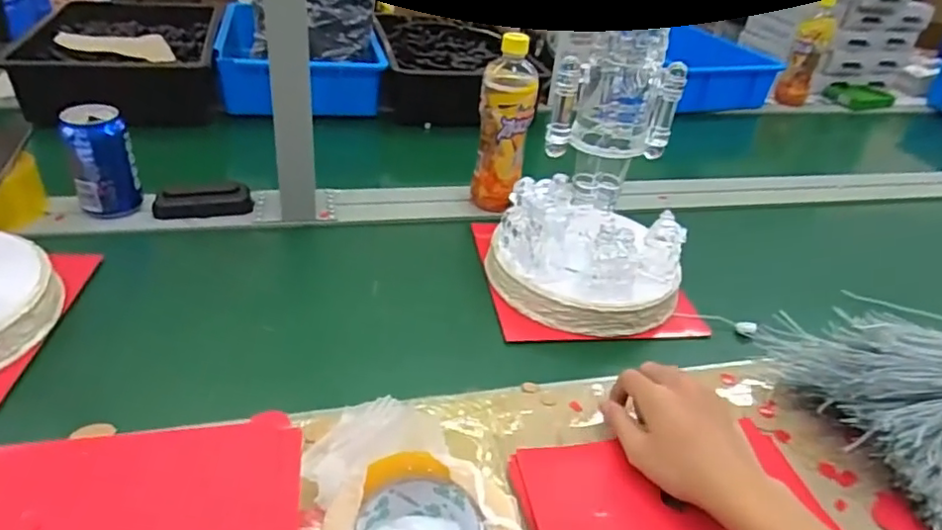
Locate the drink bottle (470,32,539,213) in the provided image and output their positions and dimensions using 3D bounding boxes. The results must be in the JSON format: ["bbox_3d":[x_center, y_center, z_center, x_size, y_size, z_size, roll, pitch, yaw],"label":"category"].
[{"bbox_3d":[0.041,-0.169,0.736,0.064,0.195,0.066,6,34,0],"label":"drink bottle"}]

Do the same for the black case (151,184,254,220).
[{"bbox_3d":[-0.315,-0.077,0.712,0.103,0.017,0.042,-3,35,-14],"label":"black case"}]

